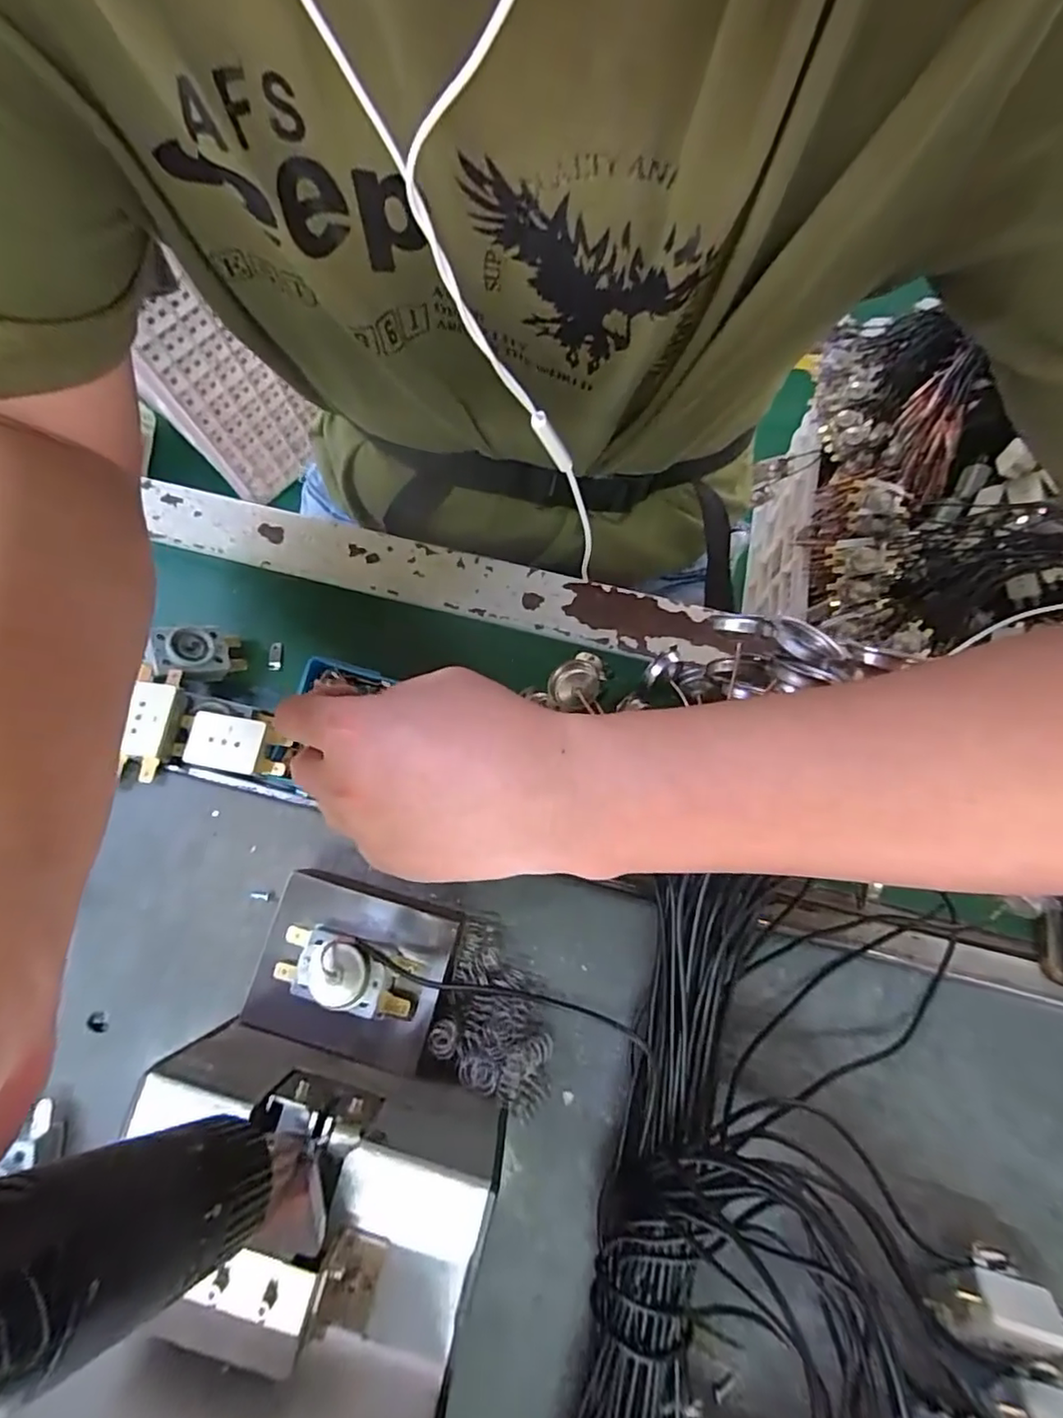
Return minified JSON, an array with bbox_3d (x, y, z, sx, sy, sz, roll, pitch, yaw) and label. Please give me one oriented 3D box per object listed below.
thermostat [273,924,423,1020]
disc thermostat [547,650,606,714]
[{"bbox_3d":[-0.080,0.111,0.257,0.059,0.021,0.028,11,77,4],"label":"thermostat"},{"bbox_3d":[0.023,-0.015,0.313,0.024,0.008,0.032,27,72,9],"label":"disc thermostat"}]

